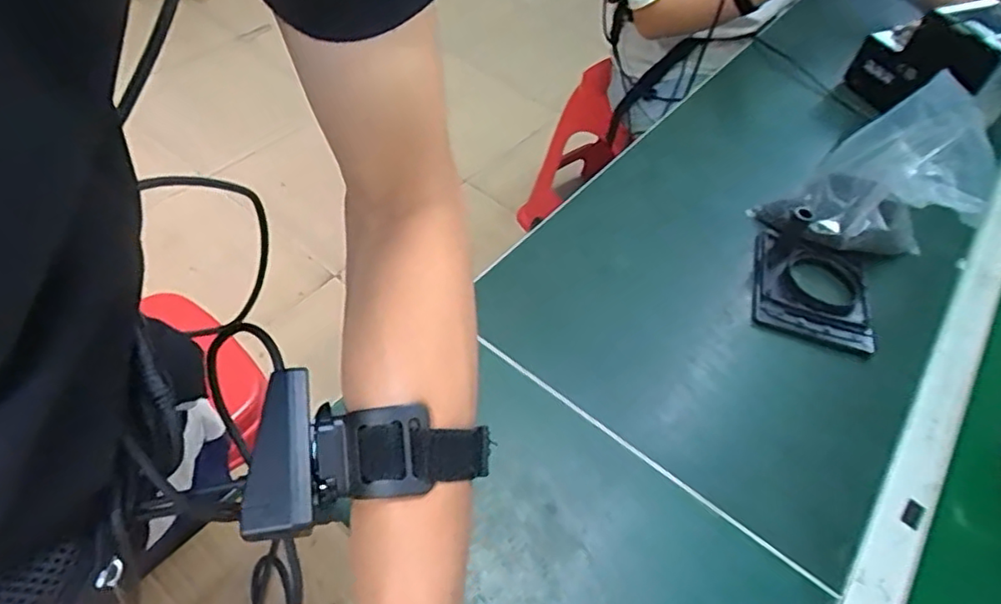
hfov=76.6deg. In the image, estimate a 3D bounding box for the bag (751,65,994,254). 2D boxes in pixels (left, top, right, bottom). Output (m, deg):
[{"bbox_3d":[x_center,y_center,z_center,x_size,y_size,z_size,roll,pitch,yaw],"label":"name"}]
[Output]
[{"bbox_3d":[0.416,-0.132,0.683,0.184,0.190,0.148,38,54,22],"label":"bag"}]

